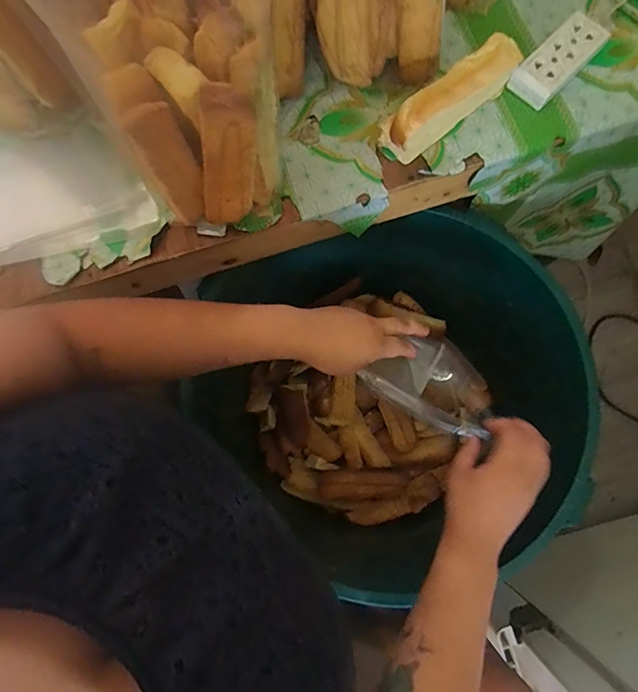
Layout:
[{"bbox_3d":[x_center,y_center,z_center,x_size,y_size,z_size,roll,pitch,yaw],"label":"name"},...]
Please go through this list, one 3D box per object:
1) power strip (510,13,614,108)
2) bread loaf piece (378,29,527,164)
[{"bbox_3d":[0.238,-0.284,0.438,0.108,0.023,0.044,-43,79,-8],"label":"power strip"},{"bbox_3d":[0.127,-0.238,0.420,0.154,0.041,0.038,-38,79,-7],"label":"bread loaf piece"}]

